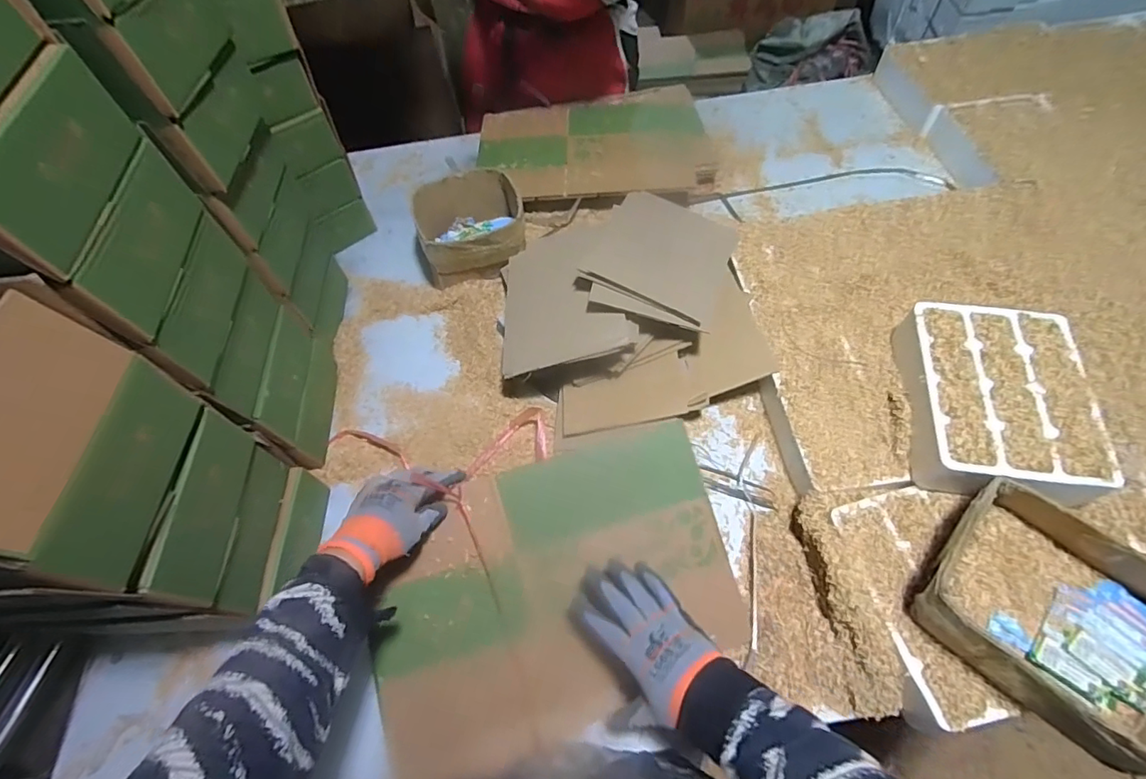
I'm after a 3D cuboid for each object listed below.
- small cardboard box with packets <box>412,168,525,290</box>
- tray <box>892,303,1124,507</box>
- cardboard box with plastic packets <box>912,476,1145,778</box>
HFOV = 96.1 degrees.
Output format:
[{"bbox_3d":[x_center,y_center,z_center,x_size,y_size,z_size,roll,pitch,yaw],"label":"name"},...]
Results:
[{"bbox_3d":[-0.179,-0.284,0.937,0.188,0.124,0.166,-12,60,-2],"label":"small cardboard box with packets"},{"bbox_3d":[0.528,0.014,0.650,0.189,0.076,0.252,7,60,8],"label":"tray"},{"bbox_3d":[0.495,0.228,0.520,0.187,0.082,0.236,-40,64,-19],"label":"cardboard box with plastic packets"}]

